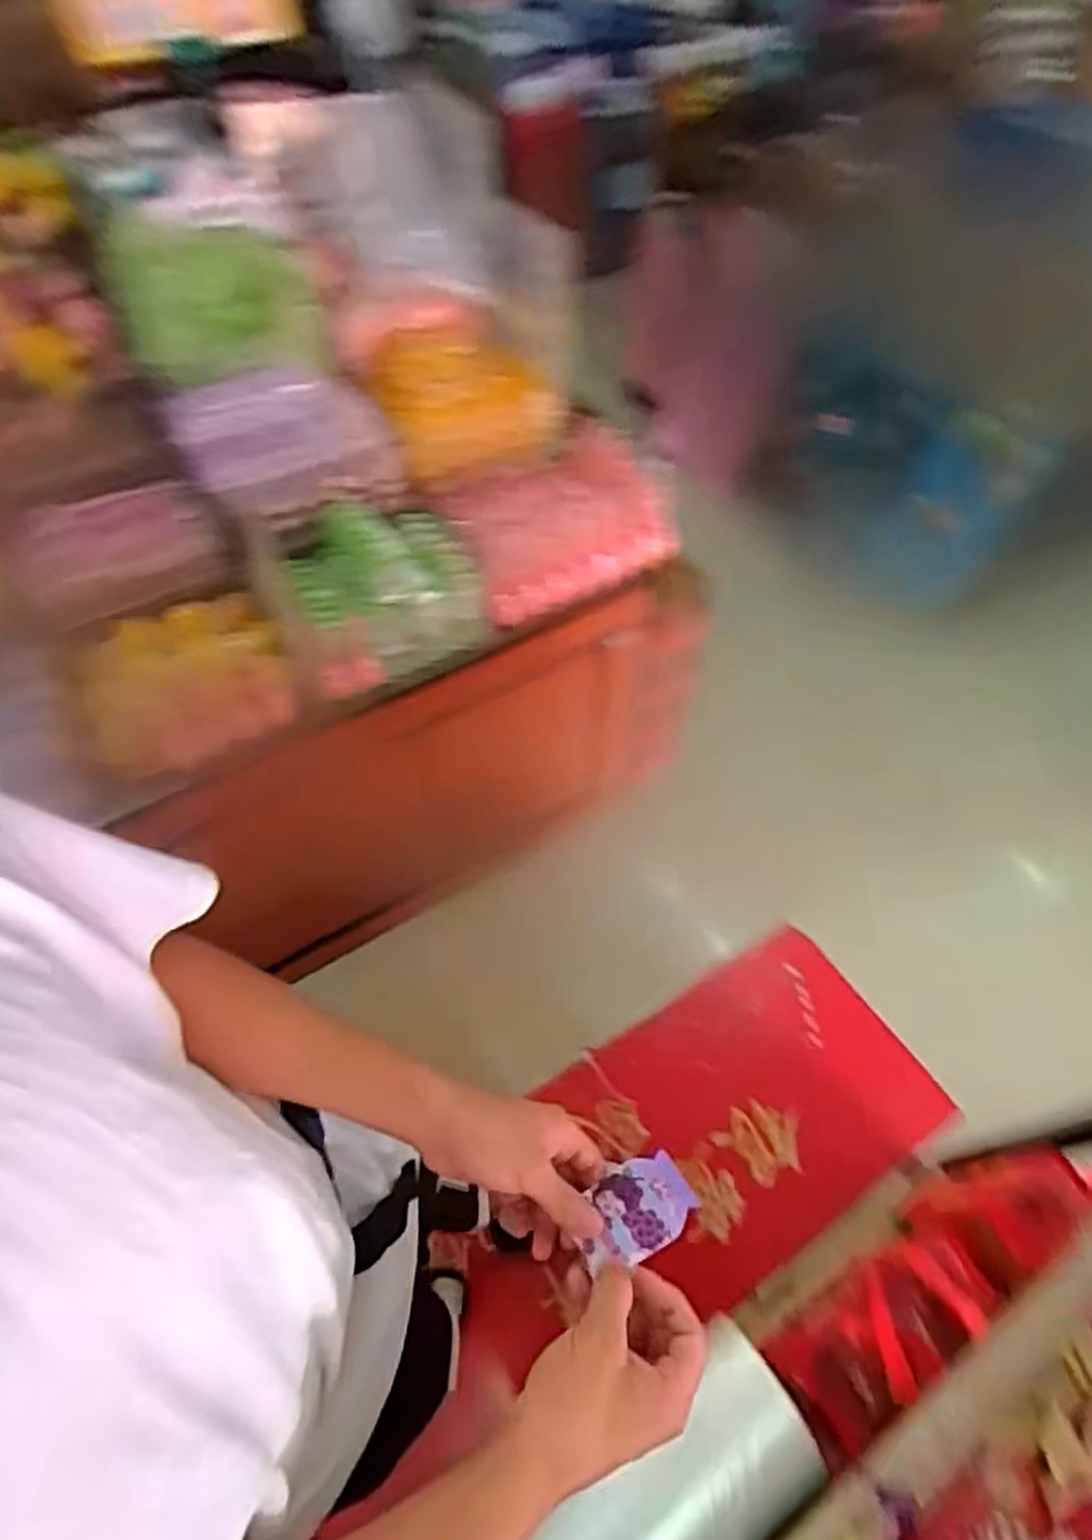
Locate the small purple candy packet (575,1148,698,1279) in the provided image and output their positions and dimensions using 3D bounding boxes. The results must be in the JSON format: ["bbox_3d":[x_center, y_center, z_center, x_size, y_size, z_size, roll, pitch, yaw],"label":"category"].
[{"bbox_3d":[0.057,0.287,0.480,0.078,0.013,0.051,-25,59,-17],"label":"small purple candy packet"}]

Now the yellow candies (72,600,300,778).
[{"bbox_3d":[-0.488,-0.119,0.993,0.260,0.060,0.231,-19,57,-13],"label":"yellow candies"}]

